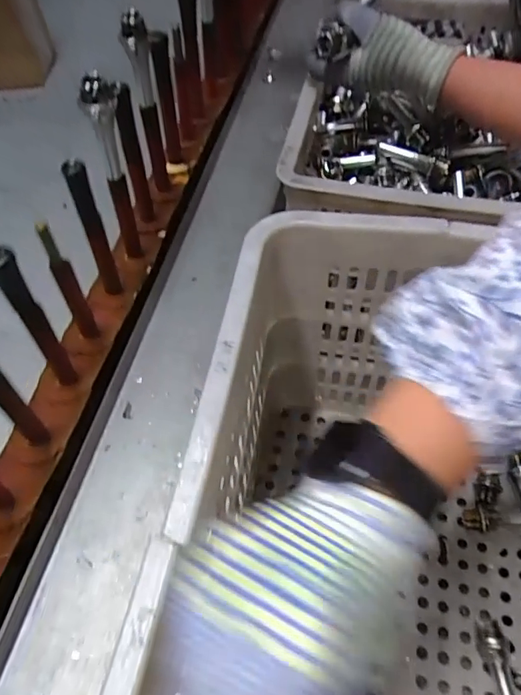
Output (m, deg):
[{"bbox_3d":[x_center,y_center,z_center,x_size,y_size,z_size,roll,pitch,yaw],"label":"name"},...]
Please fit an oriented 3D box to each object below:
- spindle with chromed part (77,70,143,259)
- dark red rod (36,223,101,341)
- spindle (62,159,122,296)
[{"bbox_3d":[-0.123,-0.145,0.446,0.023,0.174,0.021,-37,60,-22],"label":"spindle with chromed part"},{"bbox_3d":[-0.151,-0.046,0.402,0.016,0.122,0.014,-28,57,-16],"label":"dark red rod"},{"bbox_3d":[-0.138,-0.093,0.428,0.020,0.141,0.013,-19,55,-10],"label":"spindle"}]

